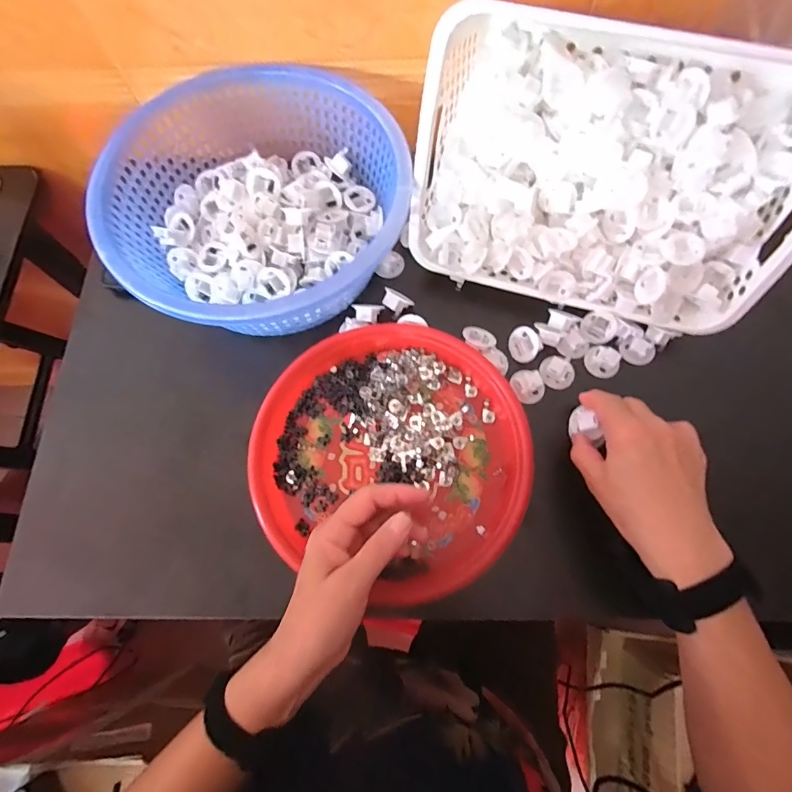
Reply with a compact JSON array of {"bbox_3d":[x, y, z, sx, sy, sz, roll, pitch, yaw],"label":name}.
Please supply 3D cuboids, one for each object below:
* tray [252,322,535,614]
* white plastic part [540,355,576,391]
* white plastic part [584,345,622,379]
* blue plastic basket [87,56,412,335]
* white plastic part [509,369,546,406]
[{"bbox_3d":[-0.003,0.047,0.393,0.232,0.031,0.229,0,74,1],"label":"tray"},{"bbox_3d":[0.158,-0.023,0.429,0.031,0.021,0.025,18,73,7],"label":"white plastic part"},{"bbox_3d":[0.204,-0.034,0.433,0.027,0.018,0.033,-38,75,-11],"label":"white plastic part"},{"bbox_3d":[-0.128,-0.186,0.427,0.270,0.092,0.275,-10,72,-2],"label":"blue plastic basket"},{"bbox_3d":[0.127,-0.010,0.421,0.028,0.014,0.033,-33,74,-10],"label":"white plastic part"}]

